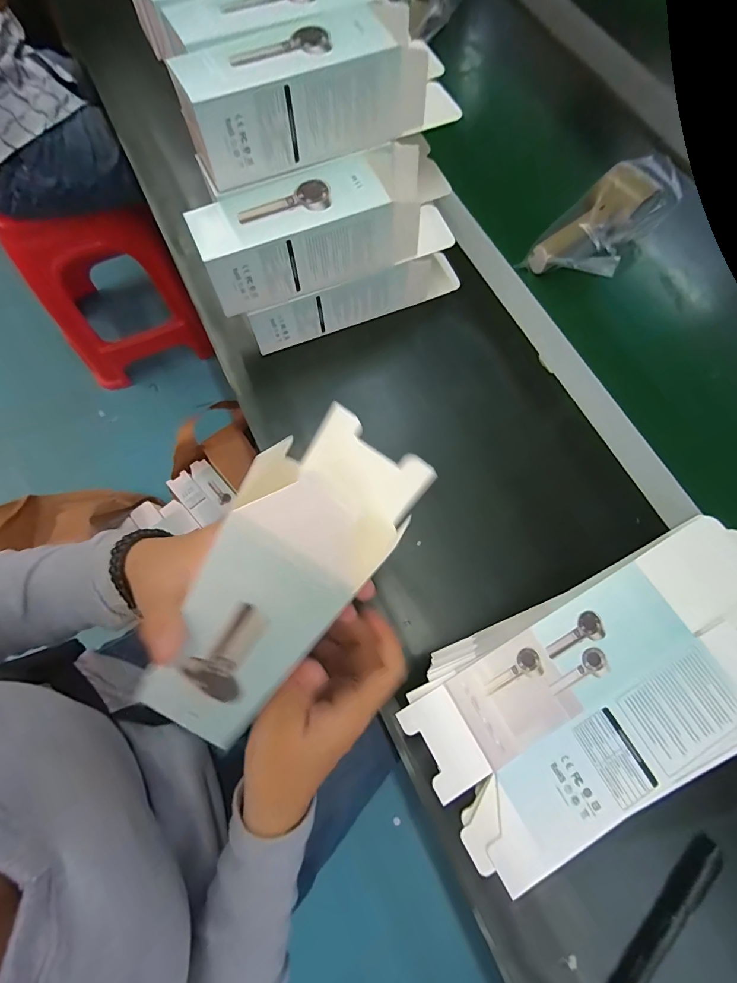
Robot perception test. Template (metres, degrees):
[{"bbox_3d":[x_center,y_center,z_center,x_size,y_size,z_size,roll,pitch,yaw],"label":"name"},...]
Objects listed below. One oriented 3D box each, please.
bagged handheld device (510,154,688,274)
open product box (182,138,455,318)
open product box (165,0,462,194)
[{"bbox_3d":[0.263,-0.291,0.452,0.183,0.044,0.084,-36,74,-1],"label":"bagged handheld device"},{"bbox_3d":[-0.026,-0.236,0.358,0.246,0.061,0.074,-25,72,-11],"label":"open product box"},{"bbox_3d":[-0.037,-0.320,0.321,0.224,0.064,0.063,-25,72,-11],"label":"open product box"}]

